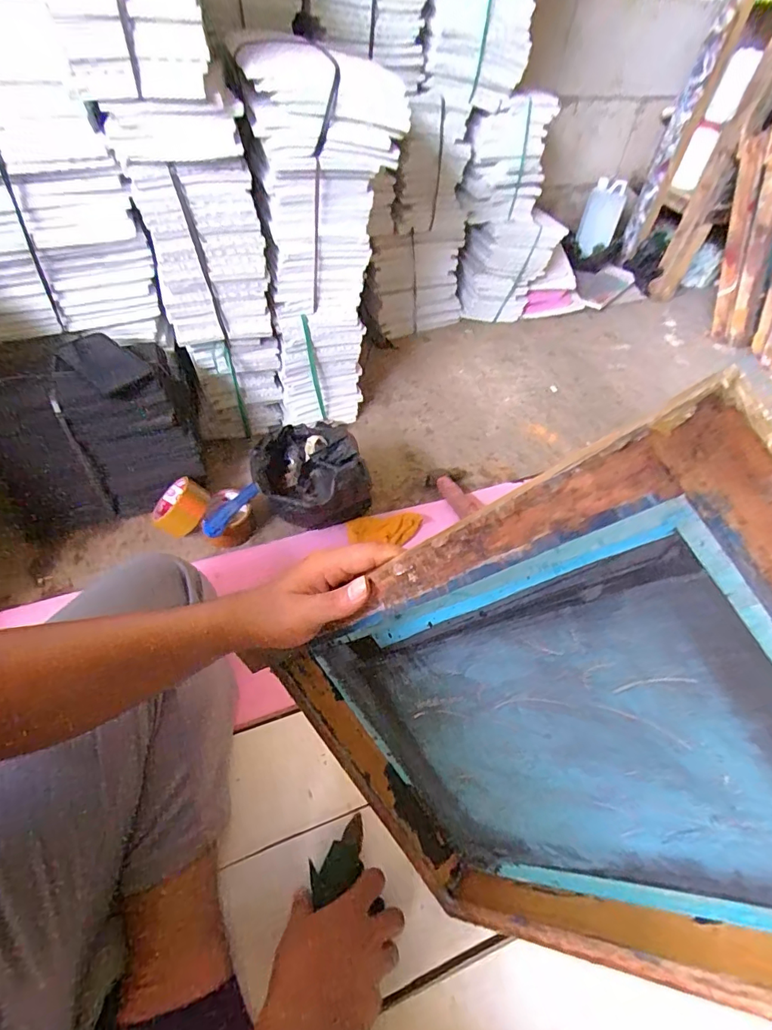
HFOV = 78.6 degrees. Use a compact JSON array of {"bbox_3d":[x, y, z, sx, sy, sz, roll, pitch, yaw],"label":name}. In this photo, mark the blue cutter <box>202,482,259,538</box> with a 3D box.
[{"bbox_3d":[-0.269,-0.011,0.819,0.115,0.026,0.037,-44,59,-11],"label":"blue cutter"}]

